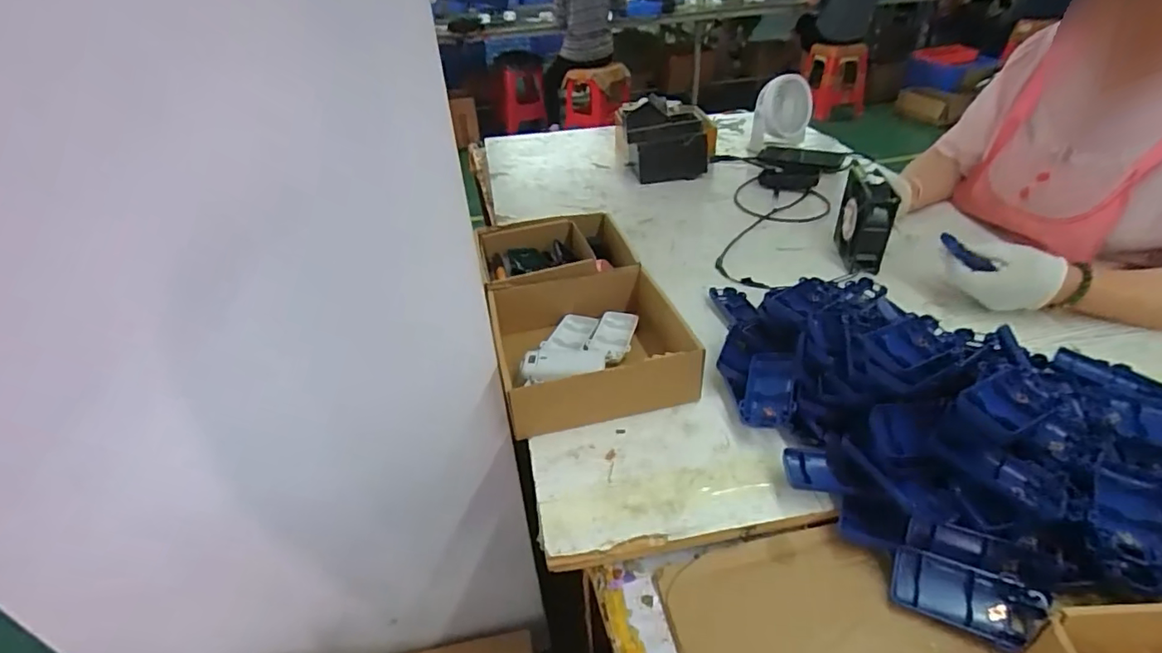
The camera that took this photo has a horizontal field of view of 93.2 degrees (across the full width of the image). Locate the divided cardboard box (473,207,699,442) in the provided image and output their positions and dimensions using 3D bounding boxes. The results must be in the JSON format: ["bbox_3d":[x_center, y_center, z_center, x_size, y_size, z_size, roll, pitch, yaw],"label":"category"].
[{"bbox_3d":[-0.006,-0.032,0.698,0.197,0.076,0.370,-9,36,-8],"label":"divided cardboard box"}]

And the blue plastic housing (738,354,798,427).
[{"bbox_3d":[0.197,0.069,0.576,0.051,0.036,0.088,10,37,18],"label":"blue plastic housing"}]

